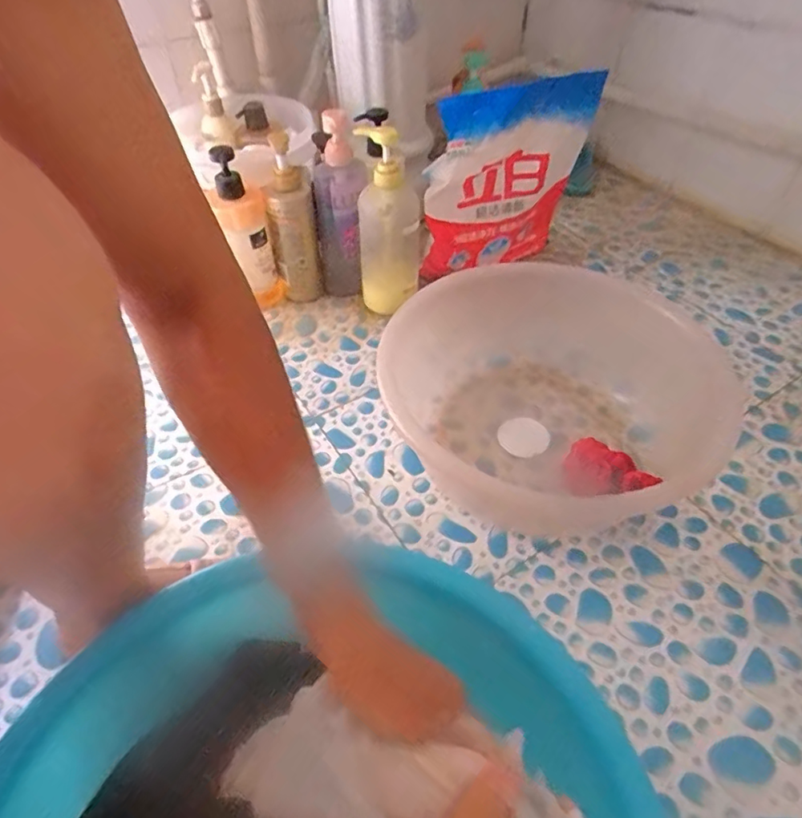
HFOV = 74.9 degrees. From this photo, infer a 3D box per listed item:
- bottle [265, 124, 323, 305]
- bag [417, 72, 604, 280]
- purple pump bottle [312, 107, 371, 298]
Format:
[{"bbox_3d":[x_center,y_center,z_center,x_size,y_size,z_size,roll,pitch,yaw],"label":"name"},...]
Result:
[{"bbox_3d":[-0.158,-0.269,0.776,0.066,0.235,0.061,-11,47,-8],"label":"bottle"},{"bbox_3d":[0.154,-0.336,0.786,0.251,0.266,0.069,-21,49,-16],"label":"bag"},{"bbox_3d":[-0.085,-0.292,0.784,0.068,0.266,0.060,20,50,18],"label":"purple pump bottle"}]

